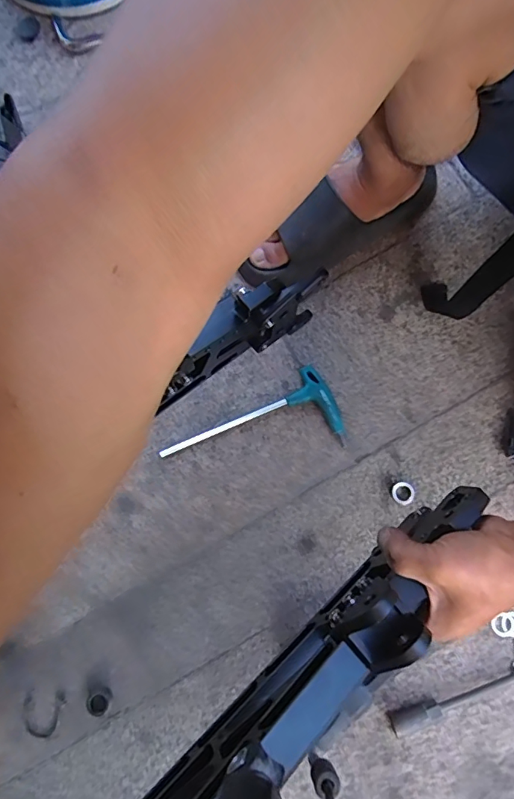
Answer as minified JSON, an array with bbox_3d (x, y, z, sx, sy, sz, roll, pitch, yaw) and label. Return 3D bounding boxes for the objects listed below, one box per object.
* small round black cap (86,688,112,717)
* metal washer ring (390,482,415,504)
[{"bbox_3d":[-0.159,0.302,0.479,0.021,0.012,0.025,24,79,6],"label":"small round black cap"},{"bbox_3d":[0.159,0.101,0.520,0.025,0.006,0.025,1,77,-2],"label":"metal washer ring"}]

